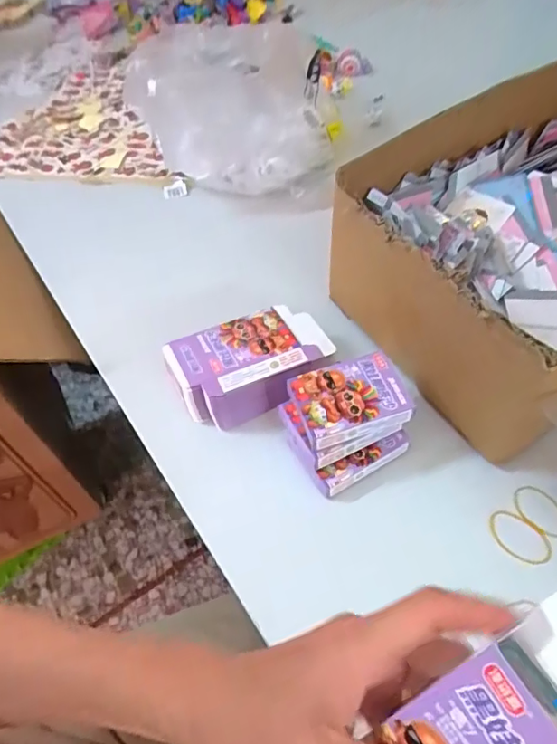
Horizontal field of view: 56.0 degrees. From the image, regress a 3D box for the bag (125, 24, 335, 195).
[{"bbox_3d":[-0.069,-0.364,0.714,0.243,0.118,0.259,-15,56,-8],"label":"bag"}]

